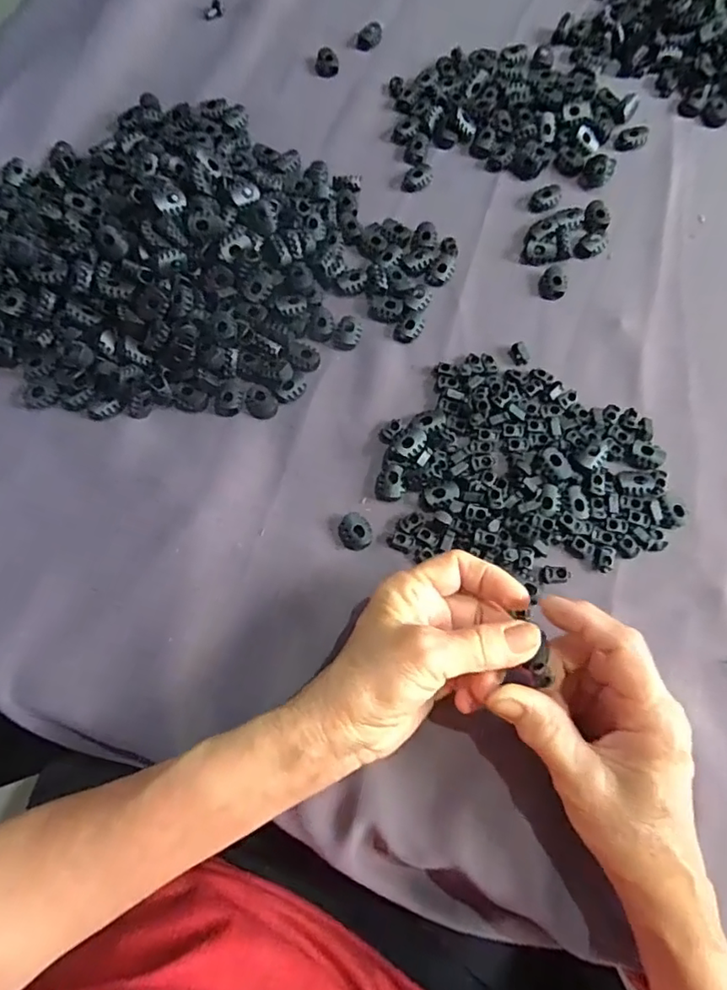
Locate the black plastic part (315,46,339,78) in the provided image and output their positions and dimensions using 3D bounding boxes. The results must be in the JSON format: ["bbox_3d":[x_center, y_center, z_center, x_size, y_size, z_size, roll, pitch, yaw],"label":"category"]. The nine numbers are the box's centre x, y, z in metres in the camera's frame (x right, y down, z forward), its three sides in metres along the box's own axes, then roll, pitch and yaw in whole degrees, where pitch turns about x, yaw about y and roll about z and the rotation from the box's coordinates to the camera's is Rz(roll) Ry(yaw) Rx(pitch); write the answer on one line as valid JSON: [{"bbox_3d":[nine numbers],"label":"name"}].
[{"bbox_3d":[-0.029,-0.353,0.452,0.019,0.014,0.015,-4,71,-2],"label":"black plastic part"}]

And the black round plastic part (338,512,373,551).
[{"bbox_3d":[-0.005,0.022,0.332,0.019,0.007,0.022,-11,72,-4],"label":"black round plastic part"}]

